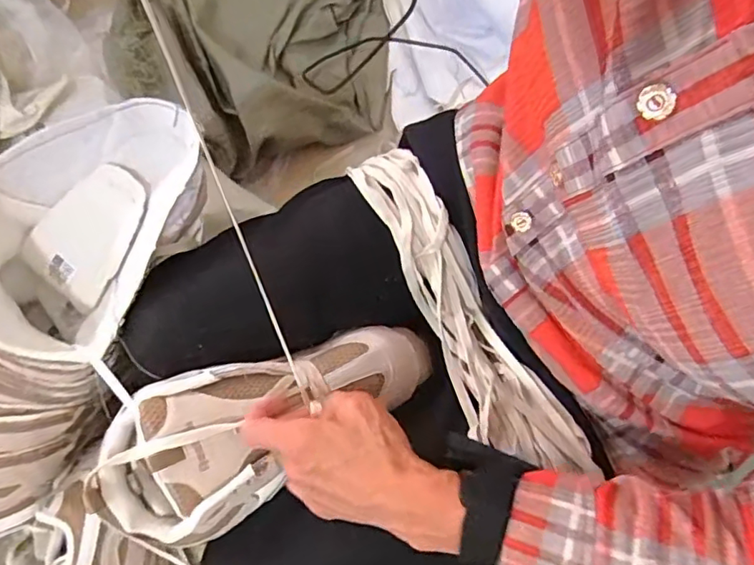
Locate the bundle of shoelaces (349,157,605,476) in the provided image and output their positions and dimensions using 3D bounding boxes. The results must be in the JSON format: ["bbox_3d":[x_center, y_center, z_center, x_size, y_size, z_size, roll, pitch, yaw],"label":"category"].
[{"bbox_3d":[0.067,0.032,0.439,0.067,0.049,0.267,-27,78,-7],"label":"bundle of shoelaces"}]

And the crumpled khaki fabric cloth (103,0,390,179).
[{"bbox_3d":[-0.204,-0.505,0.880,0.410,0.108,0.682,-5,76,-2],"label":"crumpled khaki fabric cloth"}]

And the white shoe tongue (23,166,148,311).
[{"bbox_3d":[-0.256,-0.044,0.493,0.082,0.015,0.128,41,101,0],"label":"white shoe tongue"}]

